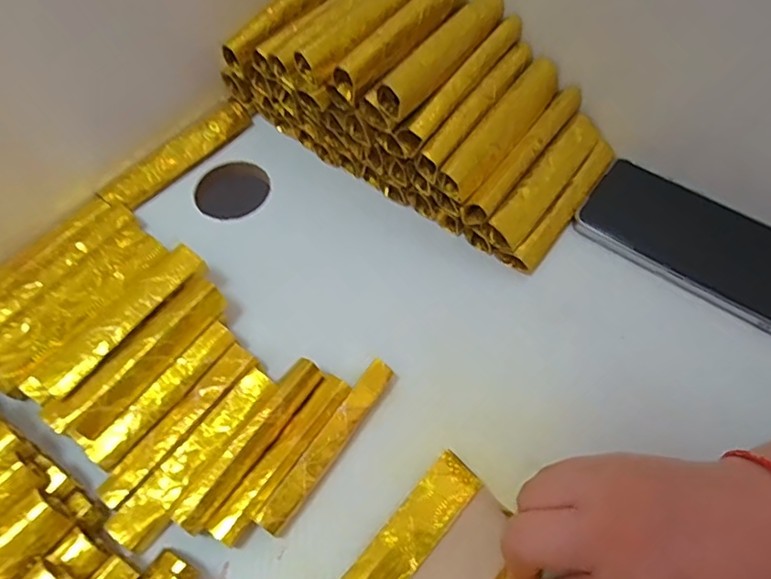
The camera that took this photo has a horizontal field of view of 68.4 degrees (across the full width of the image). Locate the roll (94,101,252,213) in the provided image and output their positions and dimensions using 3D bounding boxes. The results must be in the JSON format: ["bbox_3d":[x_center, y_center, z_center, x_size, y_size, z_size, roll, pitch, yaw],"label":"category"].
[{"bbox_3d":[-0.164,-0.108,0.454,0.026,0.019,0.132,34,65,19],"label":"roll"}]

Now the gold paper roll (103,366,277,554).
[{"bbox_3d":[-0.109,0.095,0.330,0.022,0.015,0.115,31,64,18],"label":"gold paper roll"}]

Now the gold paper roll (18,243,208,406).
[{"bbox_3d":[-0.163,0.022,0.352,0.024,0.021,0.122,33,65,18],"label":"gold paper roll"}]

